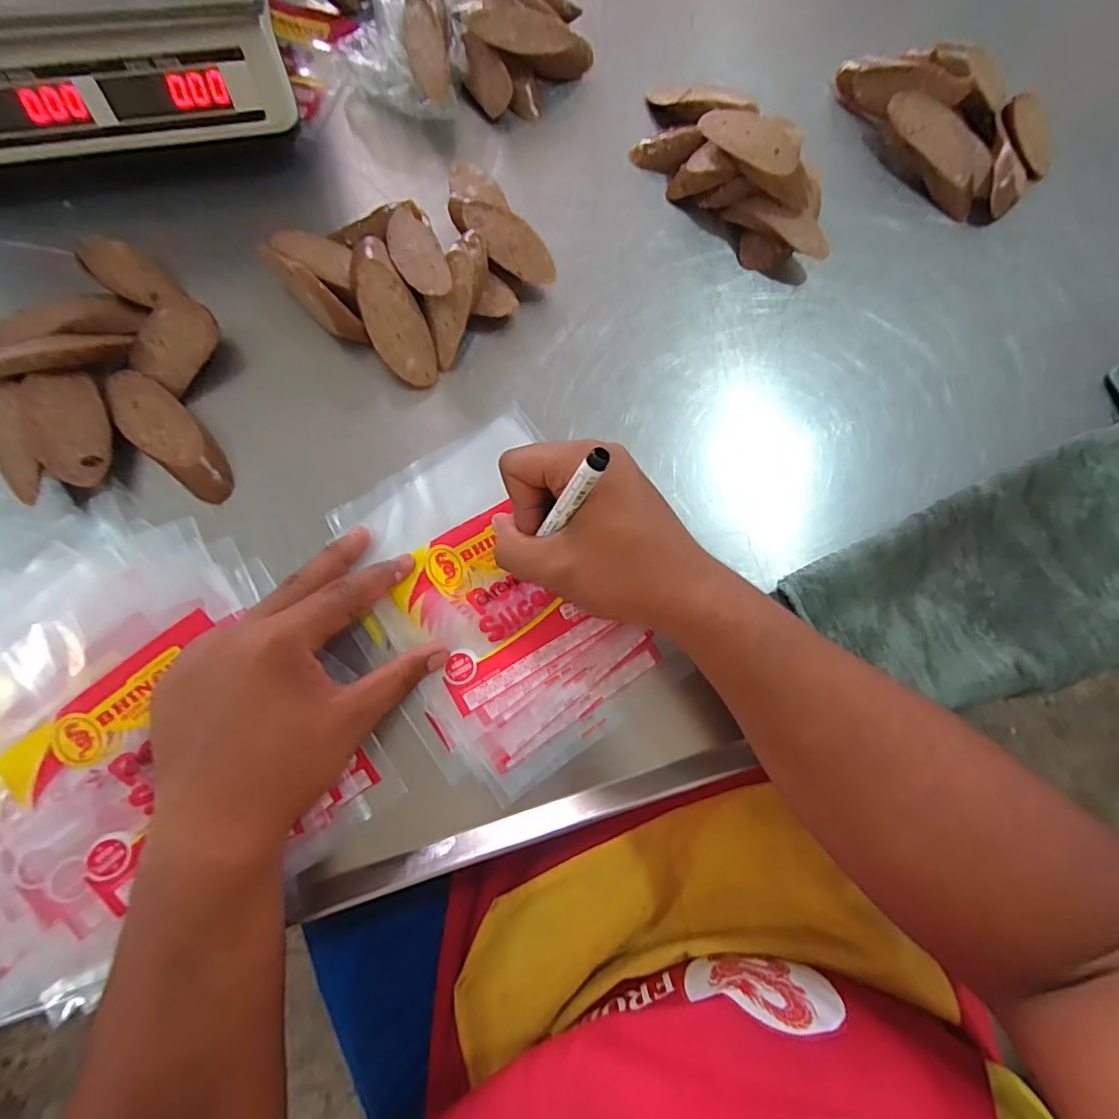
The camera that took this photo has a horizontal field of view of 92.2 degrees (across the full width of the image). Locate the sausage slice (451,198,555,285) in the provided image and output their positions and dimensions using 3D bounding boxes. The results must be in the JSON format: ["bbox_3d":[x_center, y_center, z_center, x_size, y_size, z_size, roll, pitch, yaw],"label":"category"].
[{"bbox_3d":[-0.042,-0.239,0.400,0.036,0.012,0.090,-45,92,-3],"label":"sausage slice"}]

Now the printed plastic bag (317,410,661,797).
[{"bbox_3d":[-0.045,0.027,0.357,0.158,0.008,0.221,-31,80,-11],"label":"printed plastic bag"}]

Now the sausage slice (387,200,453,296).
[{"bbox_3d":[-0.103,-0.223,0.385,0.034,0.011,0.089,-17,78,-9],"label":"sausage slice"}]

